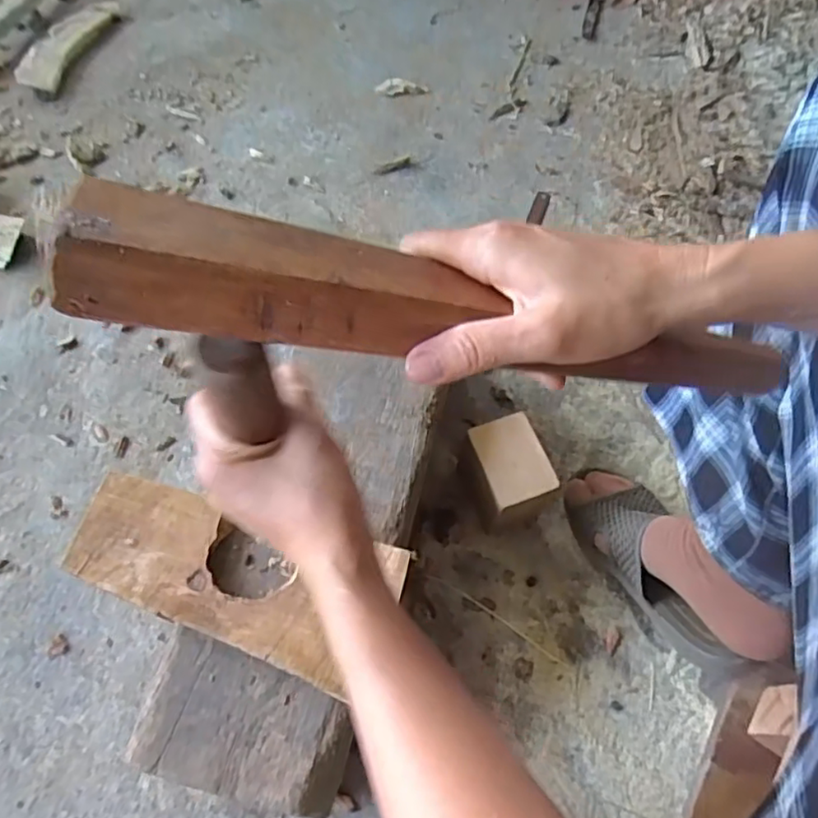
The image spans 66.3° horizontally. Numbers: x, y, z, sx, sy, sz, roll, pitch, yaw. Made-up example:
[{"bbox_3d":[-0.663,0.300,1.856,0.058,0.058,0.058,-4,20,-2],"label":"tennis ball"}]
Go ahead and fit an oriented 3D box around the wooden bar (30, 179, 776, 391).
[{"bbox_3d":[0.027,-0.046,0.289,0.333,0.027,0.053,8,62,-18],"label":"wooden bar"}]

